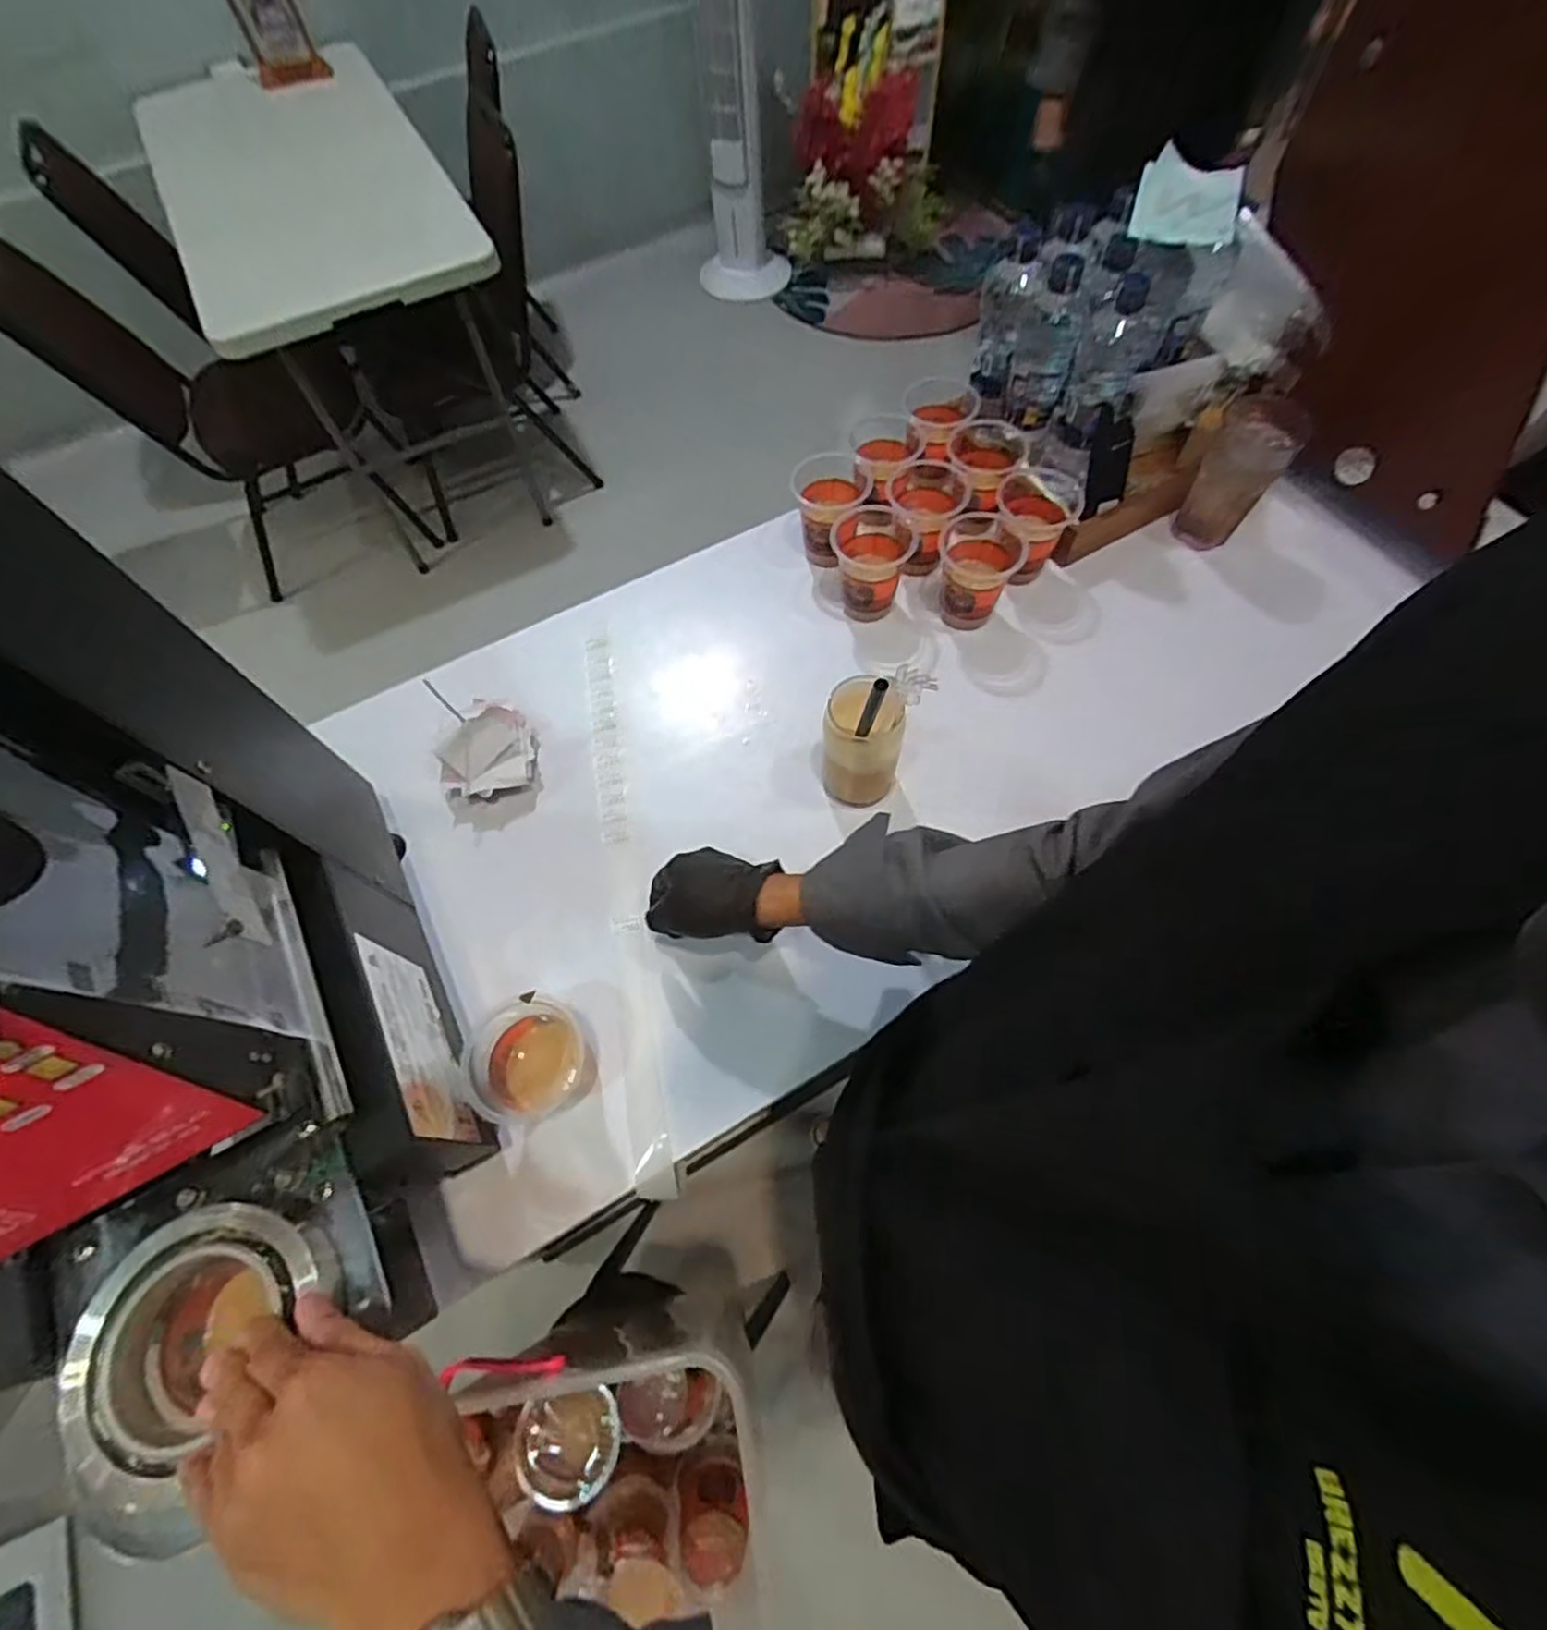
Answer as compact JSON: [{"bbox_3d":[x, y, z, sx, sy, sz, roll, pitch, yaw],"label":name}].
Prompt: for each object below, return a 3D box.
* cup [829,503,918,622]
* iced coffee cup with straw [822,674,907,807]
[{"bbox_3d":[0.109,-0.278,0.787,0.088,0.093,0.089,8,65,6],"label":"cup"},{"bbox_3d":[0.082,-0.069,0.652,0.070,0.153,0.063,12,66,8],"label":"iced coffee cup with straw"}]

